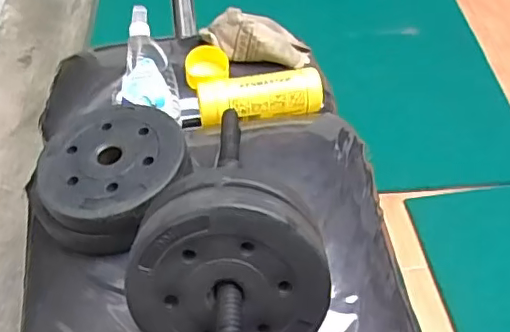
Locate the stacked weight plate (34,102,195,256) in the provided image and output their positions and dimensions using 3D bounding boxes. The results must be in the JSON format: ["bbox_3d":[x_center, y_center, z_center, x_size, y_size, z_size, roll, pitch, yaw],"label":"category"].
[{"bbox_3d":[-0.167,0.006,0.694,0.170,0.068,0.181,-1,48,1],"label":"stacked weight plate"}]

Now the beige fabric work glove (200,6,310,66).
[{"bbox_3d":[0.002,-0.207,0.925,0.185,0.070,0.079,16,49,-2],"label":"beige fabric work glove"}]

